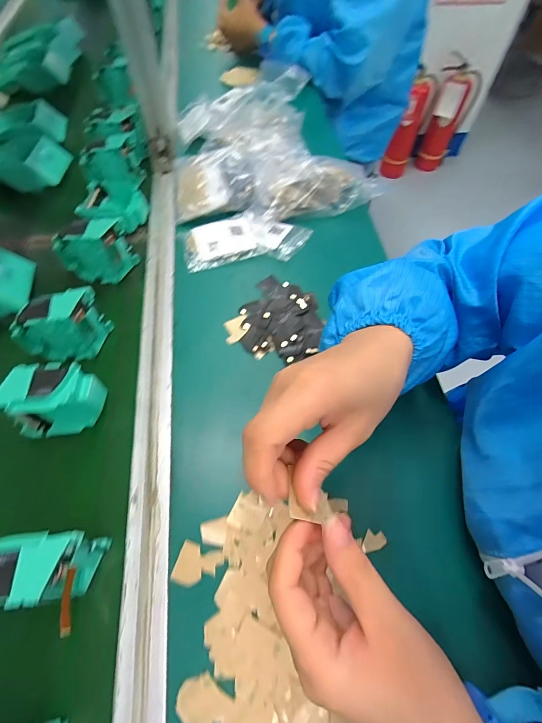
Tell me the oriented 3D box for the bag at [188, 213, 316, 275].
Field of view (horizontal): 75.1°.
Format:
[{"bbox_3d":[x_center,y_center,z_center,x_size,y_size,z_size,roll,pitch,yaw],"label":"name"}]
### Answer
[{"bbox_3d":[-0.032,-0.176,0.505,0.174,0.022,0.086,-8,58,-7],"label":"bag"}]

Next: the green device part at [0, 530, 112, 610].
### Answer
[{"bbox_3d":[-0.175,0.160,0.270,0.074,0.071,0.043,-4,58,-4],"label":"green device part"}]

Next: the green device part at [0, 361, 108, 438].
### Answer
[{"bbox_3d":[-0.206,0.039,0.339,0.083,0.073,0.045,-2,58,-3],"label":"green device part"}]

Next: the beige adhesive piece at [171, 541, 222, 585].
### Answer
[{"bbox_3d":[-0.063,0.175,0.302,0.036,0.004,0.031,17,66,4],"label":"beige adhesive piece"}]

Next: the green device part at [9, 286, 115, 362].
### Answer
[{"bbox_3d":[-0.229,-0.037,0.386,0.083,0.070,0.044,-9,59,-7],"label":"green device part"}]

